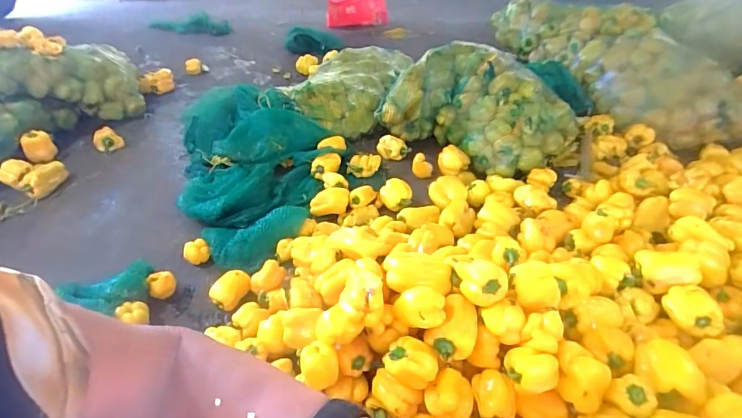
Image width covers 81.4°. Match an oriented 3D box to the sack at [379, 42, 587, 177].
[{"bbox_3d":[0.362,-0.340,1.435,0.604,0.278,0.366,16,38,23],"label":"sack"}]

